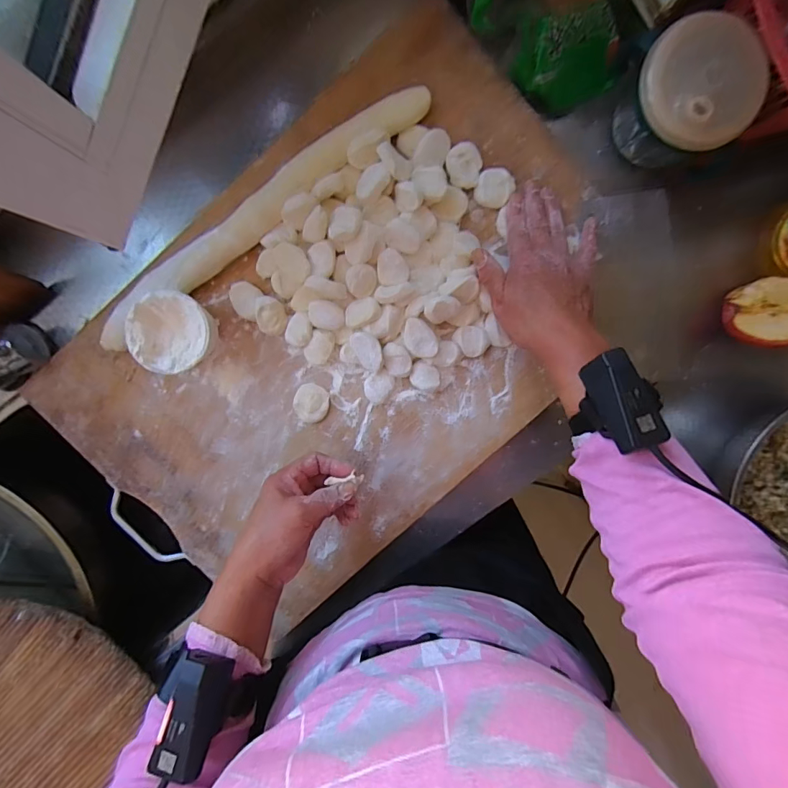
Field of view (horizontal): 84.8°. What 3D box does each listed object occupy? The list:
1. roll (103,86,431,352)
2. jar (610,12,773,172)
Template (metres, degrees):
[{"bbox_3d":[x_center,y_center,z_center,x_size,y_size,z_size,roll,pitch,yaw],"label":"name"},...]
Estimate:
[{"bbox_3d":[-0.134,-0.175,0.427,0.399,0.034,0.036,-37,96,3],"label":"roll"},{"bbox_3d":[0.264,-0.268,0.397,0.107,0.085,0.099,43,94,-6],"label":"jar"}]

